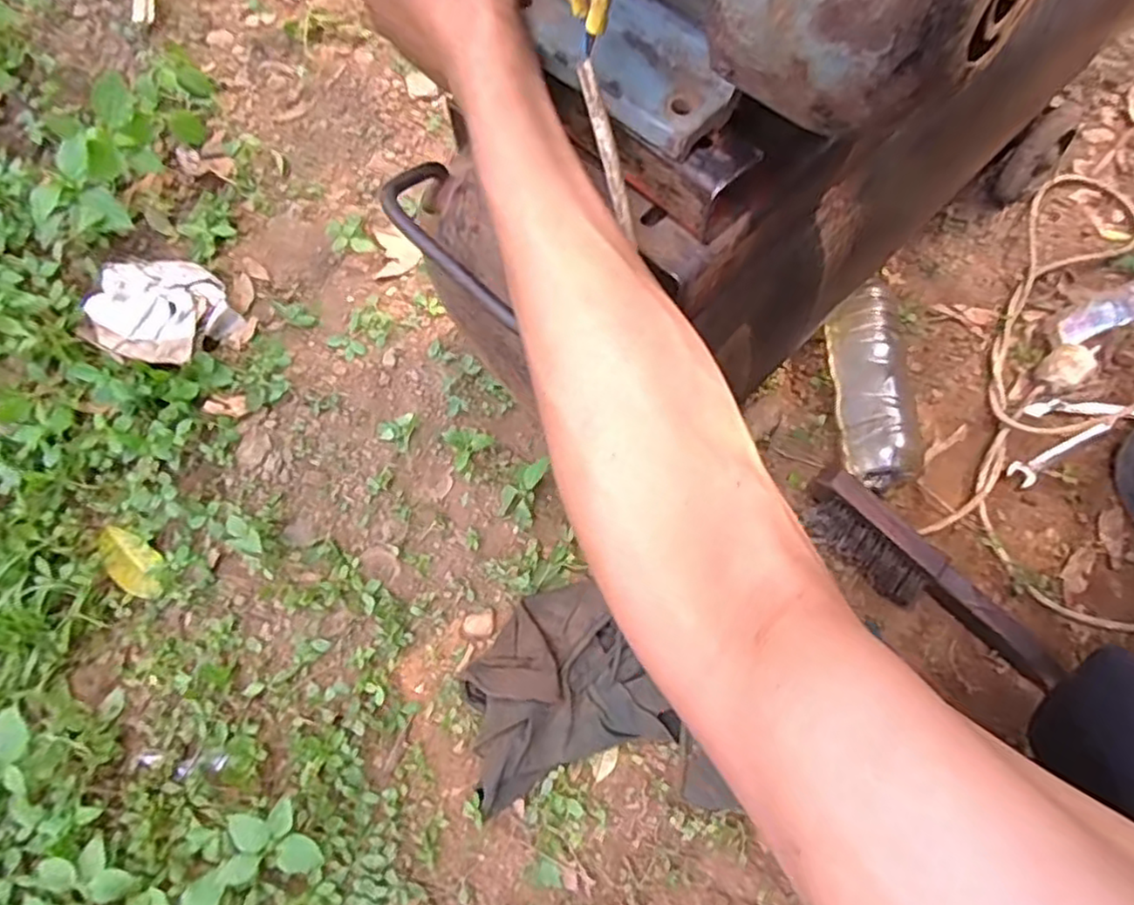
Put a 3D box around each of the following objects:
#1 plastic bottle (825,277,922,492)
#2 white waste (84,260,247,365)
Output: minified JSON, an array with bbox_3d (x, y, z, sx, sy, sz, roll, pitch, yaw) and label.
[{"bbox_3d":[0.266,-0.062,0.609,0.062,0.071,0.187,1,72,2],"label":"plastic bottle"},{"bbox_3d":[-0.393,-0.139,0.654,0.140,0.049,0.116,26,75,10],"label":"white waste"}]

